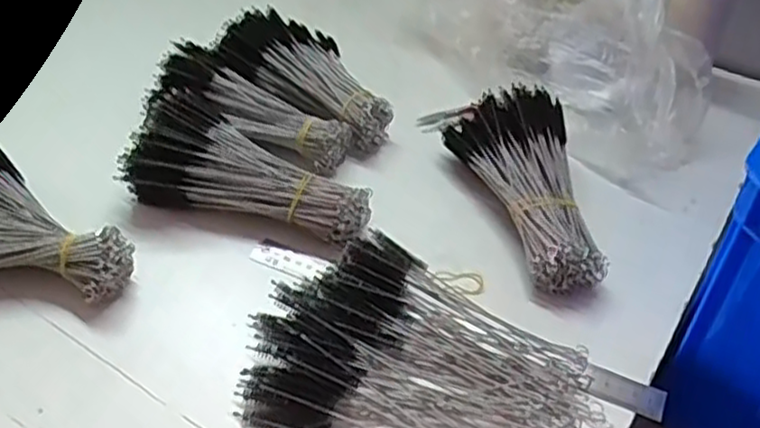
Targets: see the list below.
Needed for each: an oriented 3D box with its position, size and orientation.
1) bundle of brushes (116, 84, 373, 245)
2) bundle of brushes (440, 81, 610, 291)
[{"bbox_3d":[-0.107,-0.033,0.613,0.206,0.070,0.087,16,43,13],"label":"bundle of brushes"},{"bbox_3d":[0.124,-0.028,0.627,0.105,0.069,0.212,0,41,-6],"label":"bundle of brushes"}]

